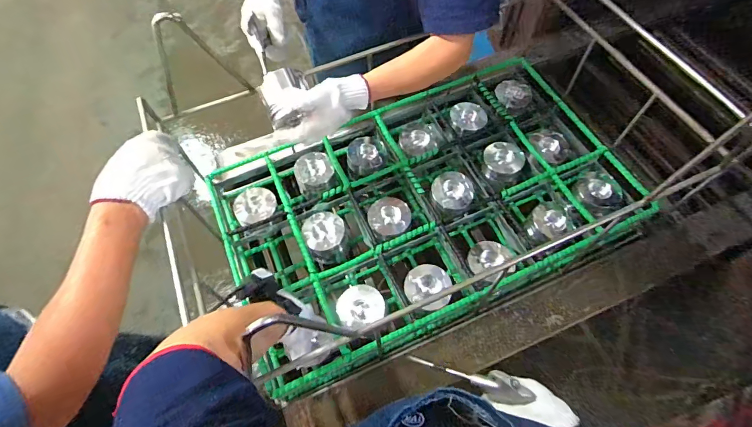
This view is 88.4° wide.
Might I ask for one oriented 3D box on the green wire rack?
[{"bbox_3d":[0.099,-0.023,0.838,0.789,0.121,0.492,-25,62,-11],"label":"green wire rack"}]

